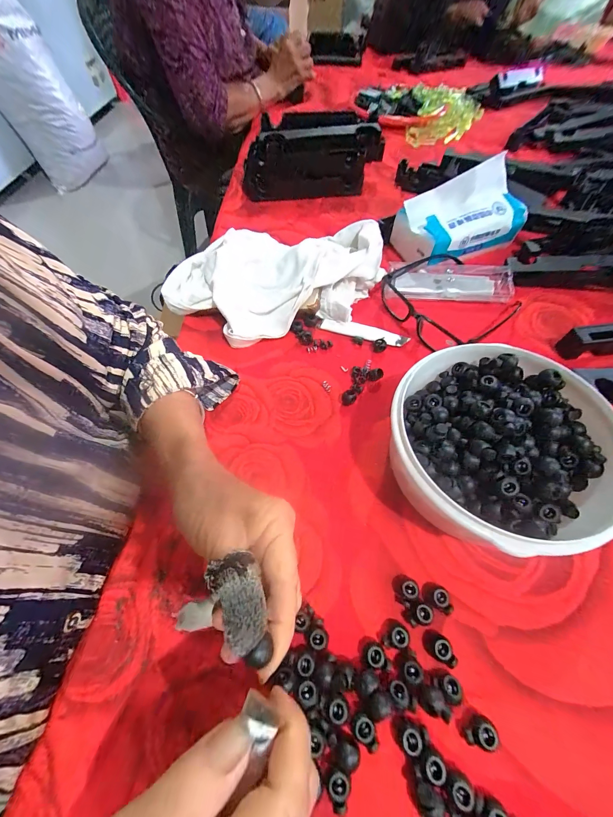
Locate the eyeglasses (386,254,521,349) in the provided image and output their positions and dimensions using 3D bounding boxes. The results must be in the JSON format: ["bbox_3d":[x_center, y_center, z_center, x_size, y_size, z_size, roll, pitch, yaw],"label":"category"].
[{"bbox_3d":[0.176,-0.137,0.373,0.134,0.035,0.138,-22,61,-12],"label":"eyeglasses"}]

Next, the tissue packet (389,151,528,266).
[{"bbox_3d":[0.214,-0.264,0.413,0.174,0.091,0.088,-18,60,-10],"label":"tissue packet"}]

